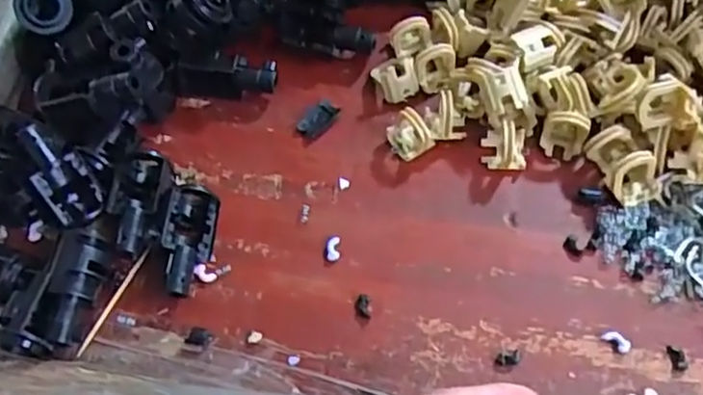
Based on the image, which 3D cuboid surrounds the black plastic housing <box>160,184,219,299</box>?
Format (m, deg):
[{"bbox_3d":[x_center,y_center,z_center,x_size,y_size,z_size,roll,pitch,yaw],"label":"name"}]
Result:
[{"bbox_3d":[-0.078,0.021,0.321,0.019,0.023,0.053,6,63,6],"label":"black plastic housing"}]

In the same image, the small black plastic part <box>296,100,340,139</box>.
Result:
[{"bbox_3d":[-0.018,-0.042,0.361,0.012,0.004,0.024,40,72,20],"label":"small black plastic part"}]

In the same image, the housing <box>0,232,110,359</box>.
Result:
[{"bbox_3d":[-0.134,0.044,0.308,0.028,0.022,0.058,14,65,10],"label":"housing"}]

